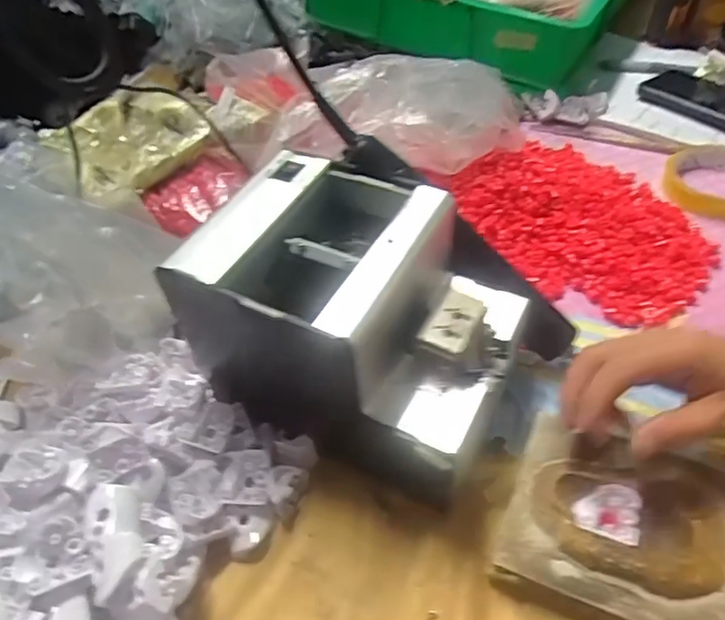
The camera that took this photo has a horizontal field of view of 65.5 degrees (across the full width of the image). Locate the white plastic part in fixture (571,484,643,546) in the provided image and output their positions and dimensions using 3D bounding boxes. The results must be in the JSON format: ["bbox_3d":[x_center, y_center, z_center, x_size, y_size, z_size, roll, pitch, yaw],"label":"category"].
[{"bbox_3d":[0.137,0.112,0.315,0.033,0.008,0.032,-3,49,4],"label":"white plastic part in fixture"}]

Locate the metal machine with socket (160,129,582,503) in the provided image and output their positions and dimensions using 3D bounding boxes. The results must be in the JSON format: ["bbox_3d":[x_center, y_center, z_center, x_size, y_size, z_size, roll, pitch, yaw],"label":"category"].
[{"bbox_3d":[0.017,0.003,0.364,0.202,0.143,0.165,22,52,22],"label":"metal machine with socket"}]

